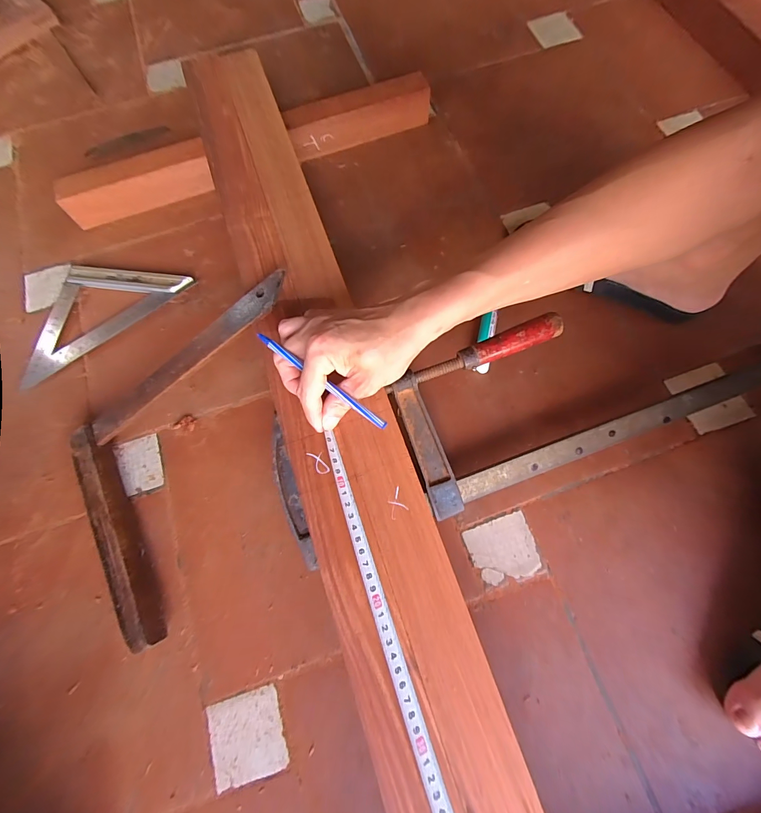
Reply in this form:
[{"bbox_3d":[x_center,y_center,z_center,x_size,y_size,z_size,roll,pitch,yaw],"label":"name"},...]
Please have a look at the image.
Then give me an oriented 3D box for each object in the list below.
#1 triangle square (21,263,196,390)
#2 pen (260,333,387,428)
[{"bbox_3d":[-0.397,-0.145,0.508,0.244,0.021,0.126,-36,76,-11],"label":"triangle square"},{"bbox_3d":[-0.052,-0.023,0.319,0.138,0.006,0.008,36,75,4],"label":"pen"}]

